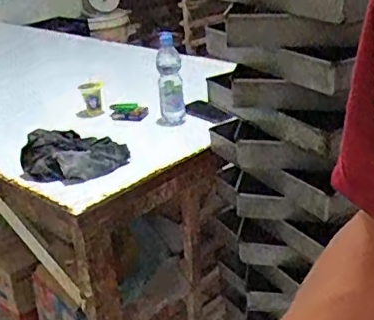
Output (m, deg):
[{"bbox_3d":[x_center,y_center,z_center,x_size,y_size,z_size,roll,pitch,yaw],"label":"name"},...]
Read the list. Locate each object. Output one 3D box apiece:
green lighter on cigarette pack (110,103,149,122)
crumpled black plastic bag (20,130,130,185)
[{"bbox_3d":[-0.156,-0.129,1.534,0.099,0.032,0.053,-9,26,-9],"label":"green lighter on cigarette pack"},{"bbox_3d":[-0.262,-0.011,1.315,0.231,0.076,0.149,-9,26,-9],"label":"crumpled black plastic bag"}]

